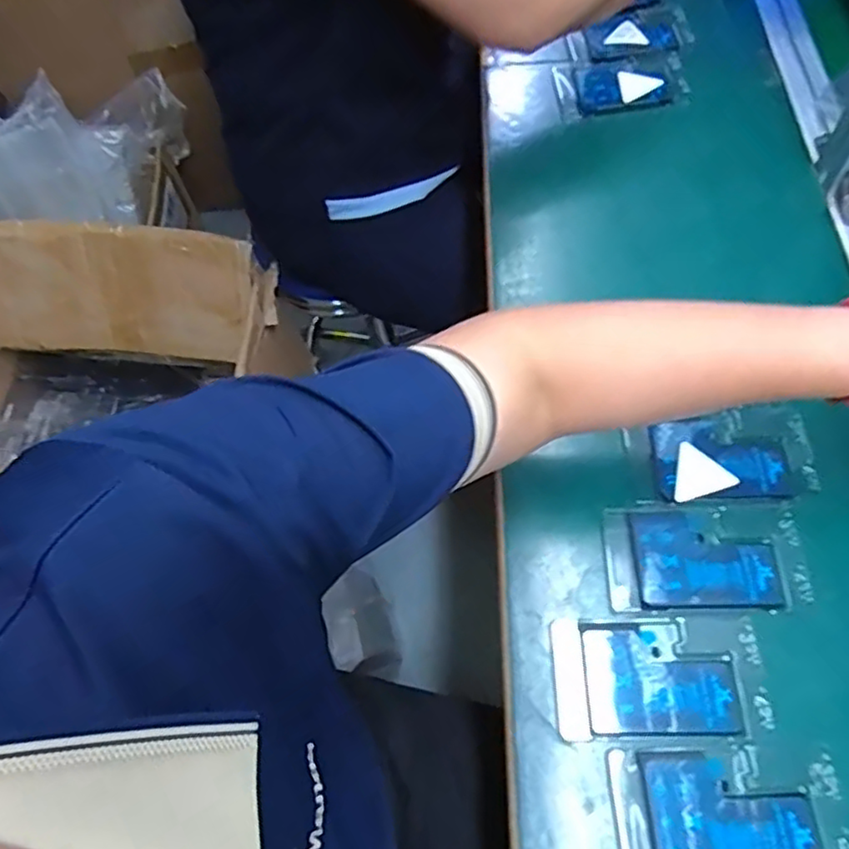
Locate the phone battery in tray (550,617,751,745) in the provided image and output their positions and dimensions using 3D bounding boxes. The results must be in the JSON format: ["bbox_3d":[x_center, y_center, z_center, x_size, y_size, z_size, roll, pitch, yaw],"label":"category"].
[{"bbox_3d":[0.140,0.162,0.415,0.111,0.014,0.071,-3,63,4],"label":"phone battery in tray"}]

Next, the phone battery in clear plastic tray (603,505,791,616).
[{"bbox_3d":[0.182,0.092,0.446,0.110,0.013,0.074,0,63,5],"label":"phone battery in clear plastic tray"}]

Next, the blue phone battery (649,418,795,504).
[{"bbox_3d":[0.214,0.027,0.474,0.090,0.008,0.062,-1,63,4],"label":"blue phone battery"}]

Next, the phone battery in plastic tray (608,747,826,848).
[{"bbox_3d":[0.168,0.229,0.377,0.109,0.012,0.068,-3,63,3],"label":"phone battery in plastic tray"}]

